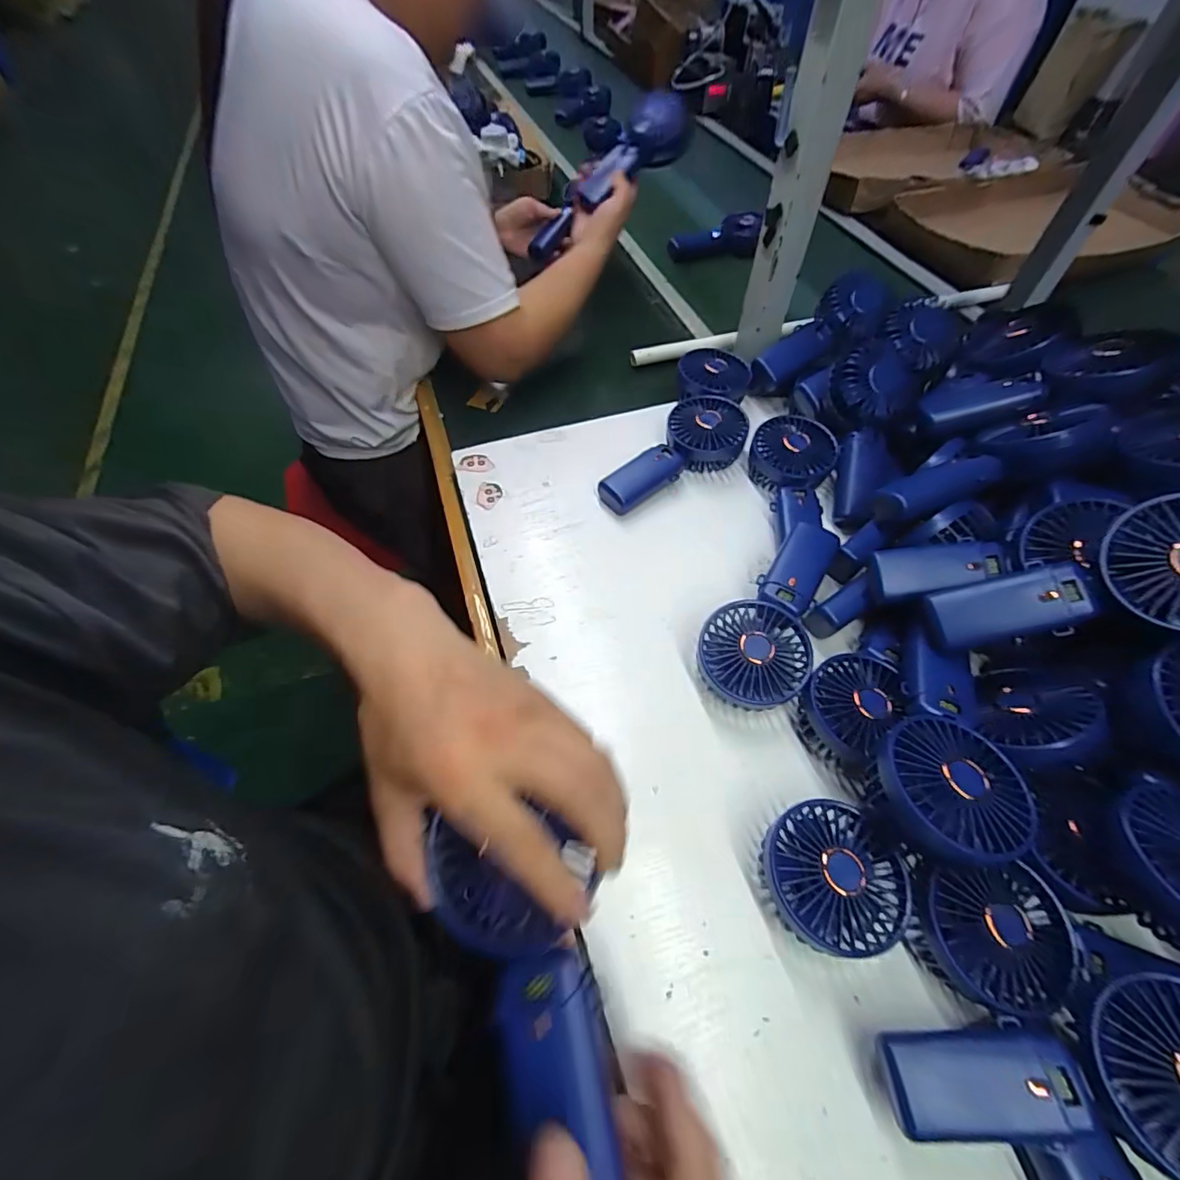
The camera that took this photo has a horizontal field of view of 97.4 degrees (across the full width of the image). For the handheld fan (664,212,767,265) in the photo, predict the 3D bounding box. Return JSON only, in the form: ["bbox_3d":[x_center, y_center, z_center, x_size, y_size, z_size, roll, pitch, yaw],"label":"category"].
[{"bbox_3d":[0.226,-0.636,0.944,0.163,0.053,0.063,-7,55,12],"label":"handheld fan"}]

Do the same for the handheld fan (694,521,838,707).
[{"bbox_3d":[0.163,0.027,0.441,0.083,0.055,0.182,37,63,22],"label":"handheld fan"}]

